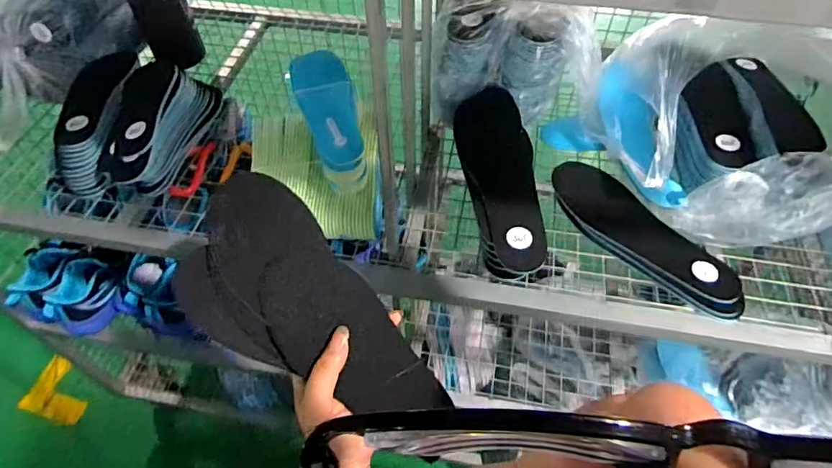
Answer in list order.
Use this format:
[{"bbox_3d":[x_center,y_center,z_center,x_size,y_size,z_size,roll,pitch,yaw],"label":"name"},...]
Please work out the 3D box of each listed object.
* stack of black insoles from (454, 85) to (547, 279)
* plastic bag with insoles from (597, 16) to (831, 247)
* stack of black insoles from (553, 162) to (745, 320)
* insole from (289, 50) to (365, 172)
[{"bbox_3d":[0.099,-0.079,0.606,0.077,0.061,0.272,-6,66,-4],"label":"stack of black insoles"},{"bbox_3d":[0.377,-0.157,0.622,0.293,0.190,0.266,18,55,14],"label":"plastic bag with insoles"},{"bbox_3d":[0.272,0.001,0.616,0.079,0.027,0.257,-33,59,-22],"label":"stack of black insoles"},{"bbox_3d":[-0.100,-0.148,0.572,0.061,0.025,0.163,-14,69,-10],"label":"insole"}]

